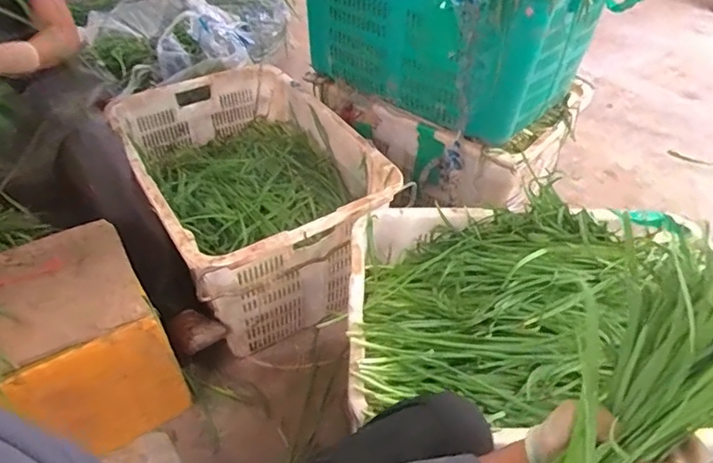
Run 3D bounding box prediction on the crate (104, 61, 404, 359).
[{"bbox_3d":[-0.266,-0.087,1.334,0.486,0.346,0.720,-24,48,-24],"label":"crate"}]

